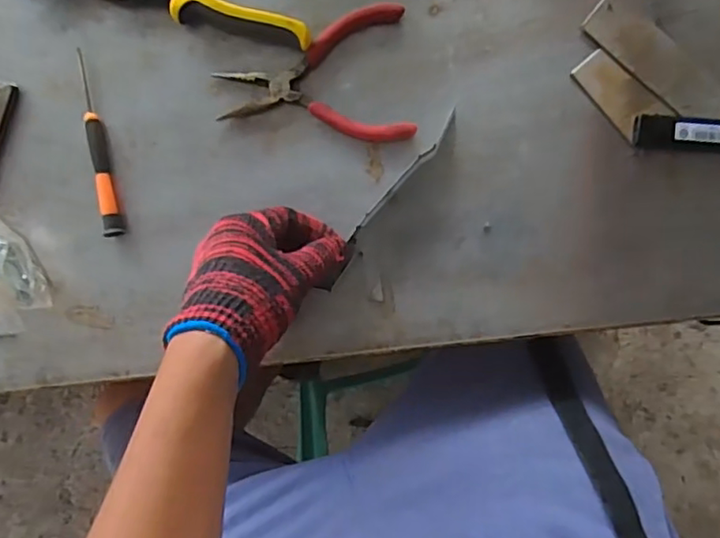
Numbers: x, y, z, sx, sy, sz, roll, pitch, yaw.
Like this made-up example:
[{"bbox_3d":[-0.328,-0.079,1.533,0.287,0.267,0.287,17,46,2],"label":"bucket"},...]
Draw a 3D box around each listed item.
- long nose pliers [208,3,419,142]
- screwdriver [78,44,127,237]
[{"bbox_3d":[-0.035,-0.143,0.462,0.143,0.011,0.101,-6,93,3],"label":"long nose pliers"},{"bbox_3d":[-0.203,-0.096,0.470,0.015,0.011,0.141,-8,93,3],"label":"screwdriver"}]

